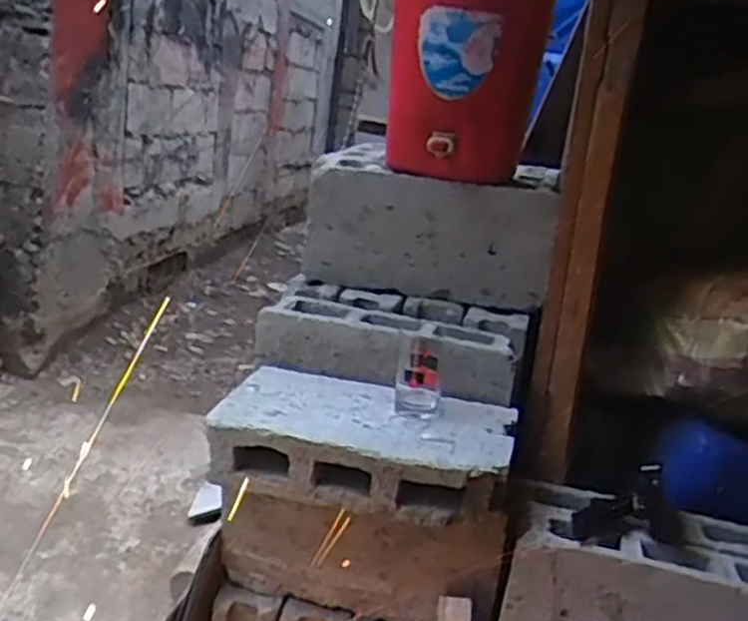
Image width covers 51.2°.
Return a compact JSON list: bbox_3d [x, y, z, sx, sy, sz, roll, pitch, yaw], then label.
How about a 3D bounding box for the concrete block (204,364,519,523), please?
[{"bbox_3d":[-0.014,0.185,1.082,0.393,0.107,0.200,10,16,10],"label":"concrete block"}]

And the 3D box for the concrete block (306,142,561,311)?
[{"bbox_3d":[0.099,-0.136,1.332,0.401,0.194,0.165,10,16,10],"label":"concrete block"}]

